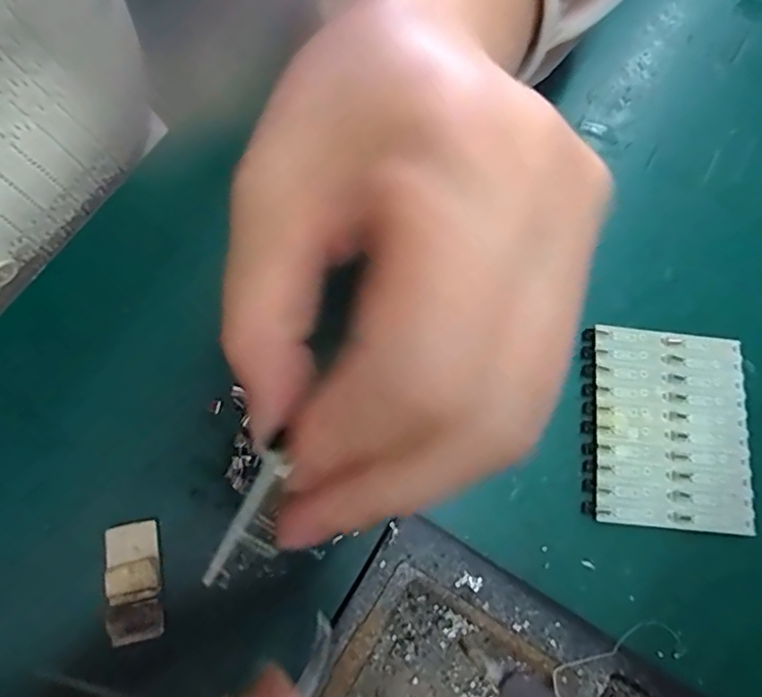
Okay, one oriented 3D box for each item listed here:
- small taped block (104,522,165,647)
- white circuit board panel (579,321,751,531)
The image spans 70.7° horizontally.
[{"bbox_3d":[-0.089,0.084,0.194,0.018,0.008,0.040,-11,77,-7],"label":"small taped block"},{"bbox_3d":[0.118,0.032,0.222,0.068,0.007,0.080,5,75,-3],"label":"white circuit board panel"}]

